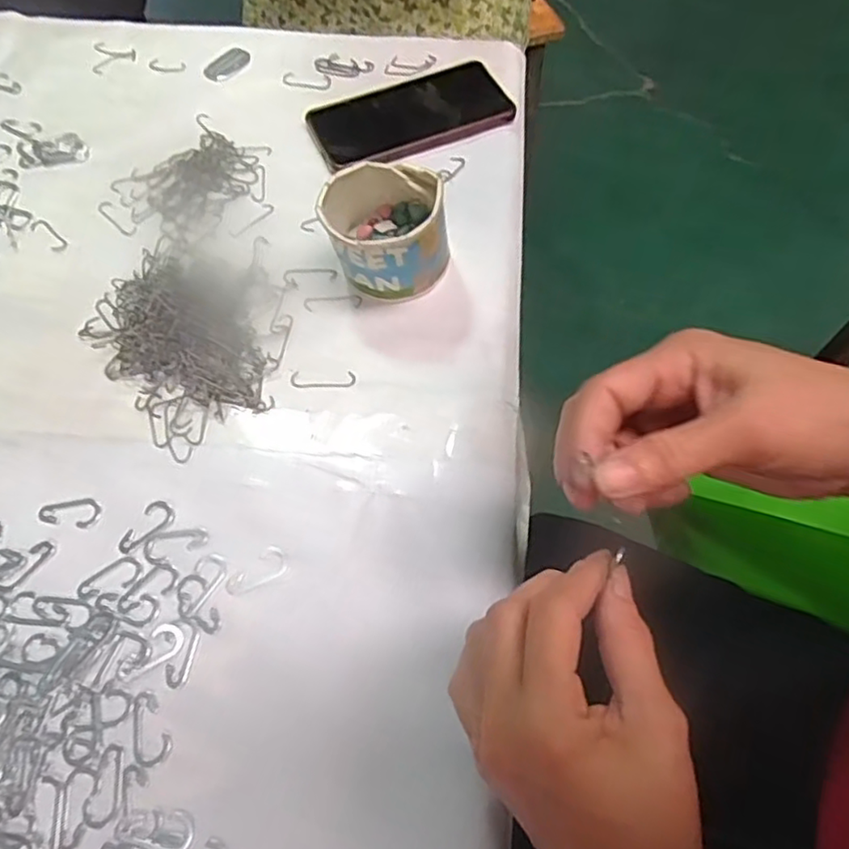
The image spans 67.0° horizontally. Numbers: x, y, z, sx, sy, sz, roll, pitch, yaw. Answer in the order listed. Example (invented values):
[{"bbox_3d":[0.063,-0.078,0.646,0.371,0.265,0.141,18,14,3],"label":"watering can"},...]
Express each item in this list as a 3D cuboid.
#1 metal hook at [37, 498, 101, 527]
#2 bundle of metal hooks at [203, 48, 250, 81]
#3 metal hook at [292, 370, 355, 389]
[{"bbox_3d":[-0.216,0.052,0.391,0.035,0.004,0.019,5,62,3],"label":"metal hook"},{"bbox_3d":[-0.183,-0.335,0.597,0.029,0.005,0.047,32,67,16],"label":"bundle of metal hooks"},{"bbox_3d":[-0.068,-0.031,0.432,0.043,0.004,0.013,1,62,1],"label":"metal hook"}]

